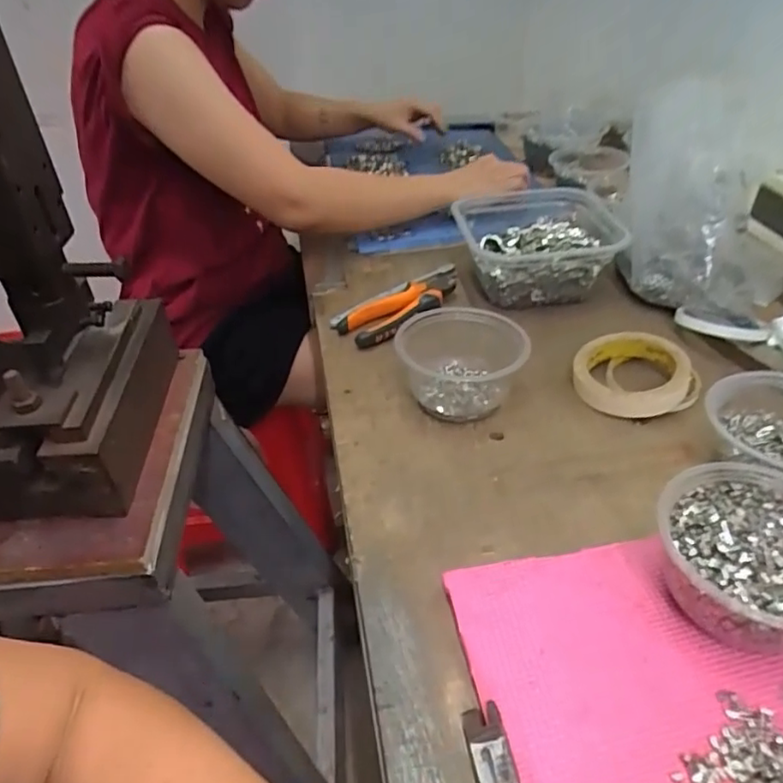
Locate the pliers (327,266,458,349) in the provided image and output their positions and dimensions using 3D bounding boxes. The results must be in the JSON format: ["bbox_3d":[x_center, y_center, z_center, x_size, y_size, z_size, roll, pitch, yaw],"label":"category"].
[{"bbox_3d":[0.021,-0.101,0.680,0.170,0.022,0.064,-31,45,-28],"label":"pliers"}]

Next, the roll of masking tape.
[{"bbox_3d":[0.221,-0.018,0.566,0.098,0.036,0.098,-4,39,3],"label":"roll of masking tape"}]

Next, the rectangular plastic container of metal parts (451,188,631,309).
[{"bbox_3d":[0.177,-0.176,0.718,0.183,0.062,0.172,-7,39,-2],"label":"rectangular plastic container of metal parts"}]

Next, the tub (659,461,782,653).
[{"bbox_3d":[0.232,0.098,0.380,0.137,0.055,0.114,-33,46,-30],"label":"tub"}]

